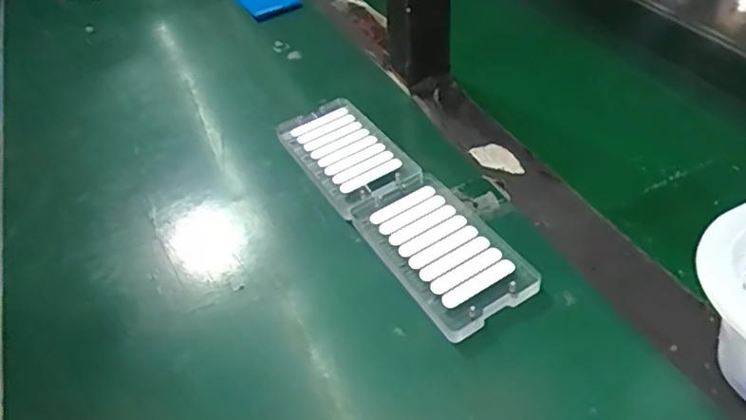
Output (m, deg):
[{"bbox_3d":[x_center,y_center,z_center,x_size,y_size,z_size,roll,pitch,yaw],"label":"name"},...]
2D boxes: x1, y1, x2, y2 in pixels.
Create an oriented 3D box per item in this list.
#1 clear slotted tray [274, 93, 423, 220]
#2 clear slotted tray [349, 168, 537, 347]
[{"bbox_3d":[-0.023,-0.046,0.454,0.068,0.008,0.141,-36,50,-7],"label":"clear slotted tray"},{"bbox_3d":[0.042,0.023,0.371,0.068,0.011,0.125,-27,49,-18],"label":"clear slotted tray"}]

